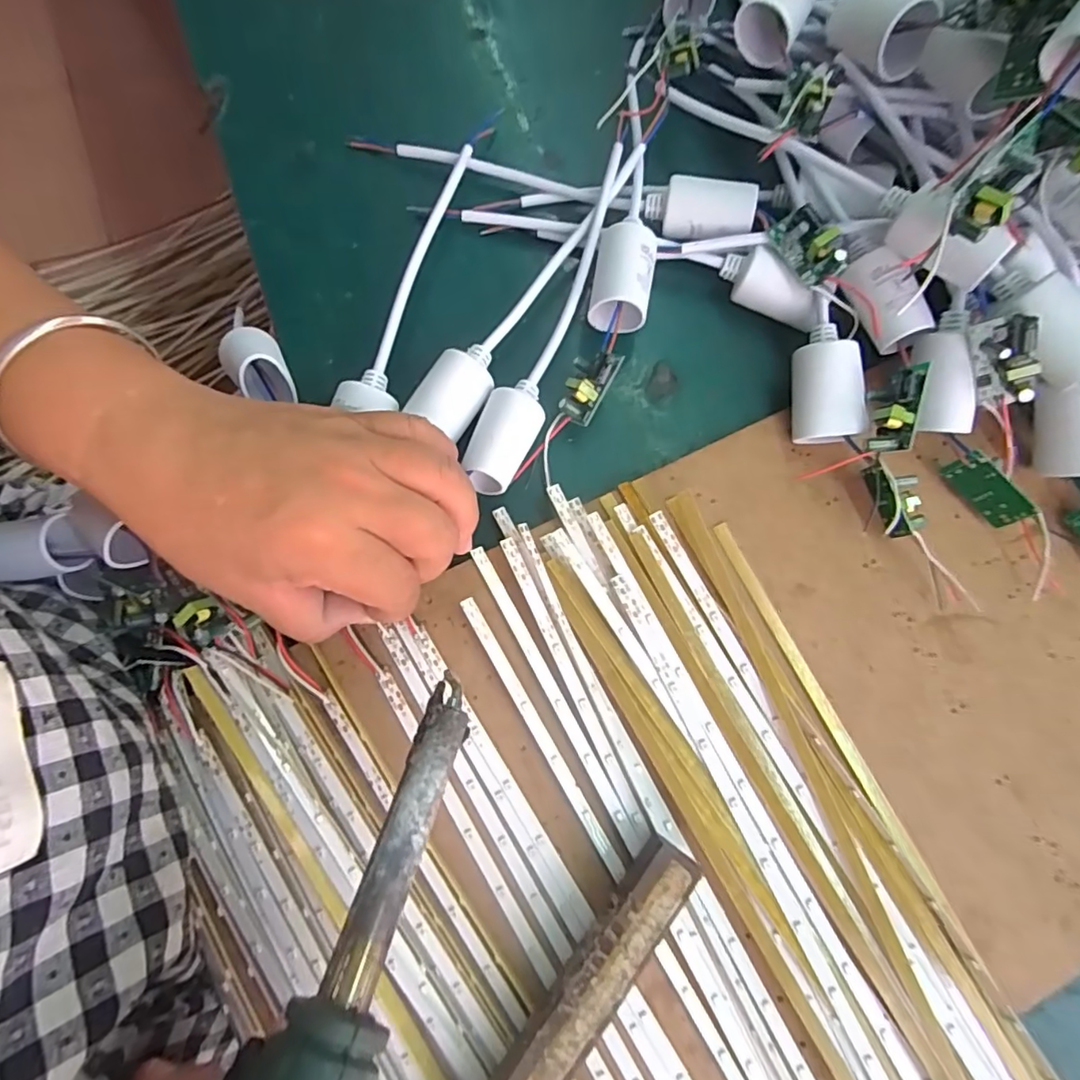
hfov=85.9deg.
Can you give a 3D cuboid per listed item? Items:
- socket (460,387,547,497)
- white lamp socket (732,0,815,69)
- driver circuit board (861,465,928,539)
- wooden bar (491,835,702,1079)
[{"bbox_3d":[-0.017,-0.041,0.261,0.024,0.030,0.048,23,77,3],"label":"socket"},{"bbox_3d":[0.114,-0.255,0.278,0.028,0.026,0.039,26,78,4],"label":"white lamp socket"},{"bbox_3d":[0.162,-0.018,0.262,0.022,0.022,0.032,-2,77,-2],"label":"driver circuit board"},{"bbox_3d":[-0.011,0.203,0.209,0.022,0.020,0.209,37,79,6],"label":"wooden bar"}]

